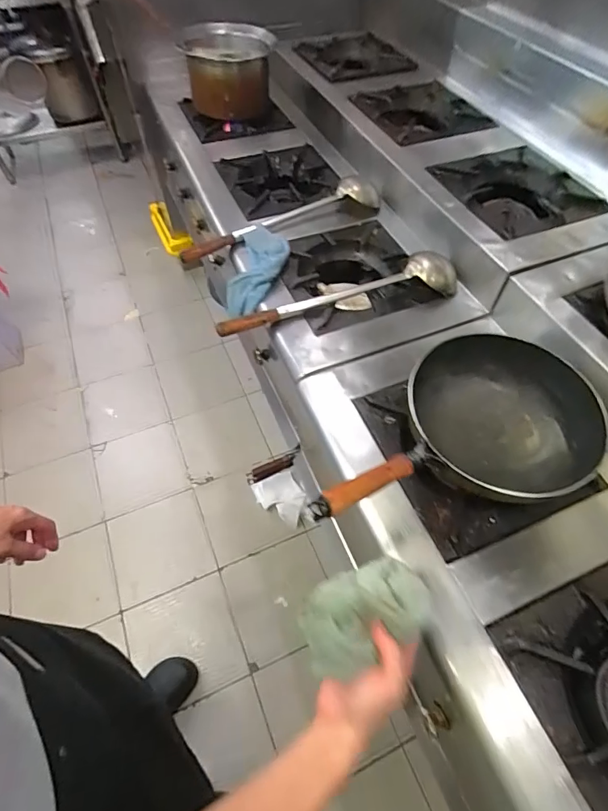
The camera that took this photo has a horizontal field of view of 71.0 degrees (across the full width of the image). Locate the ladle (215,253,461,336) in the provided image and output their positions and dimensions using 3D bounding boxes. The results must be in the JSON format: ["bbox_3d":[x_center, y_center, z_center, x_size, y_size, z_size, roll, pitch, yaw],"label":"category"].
[{"bbox_3d":[0.081,-0.222,0.859,0.516,0.053,0.092,-14,57,-11],"label":"ladle"}]

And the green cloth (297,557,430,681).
[{"bbox_3d":[0.063,0.214,0.445,0.135,0.034,0.083,-20,57,-13],"label":"green cloth"}]

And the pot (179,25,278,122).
[{"bbox_3d":[-0.233,-1.030,1.328,0.276,0.199,0.286,1,56,-1],"label":"pot"}]

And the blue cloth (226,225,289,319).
[{"bbox_3d":[-0.098,-0.302,0.946,0.118,0.086,0.239,9,56,4],"label":"blue cloth"}]

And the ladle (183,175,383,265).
[{"bbox_3d":[-0.050,-0.445,1.003,0.497,0.067,0.072,-21,59,-15],"label":"ladle"}]

